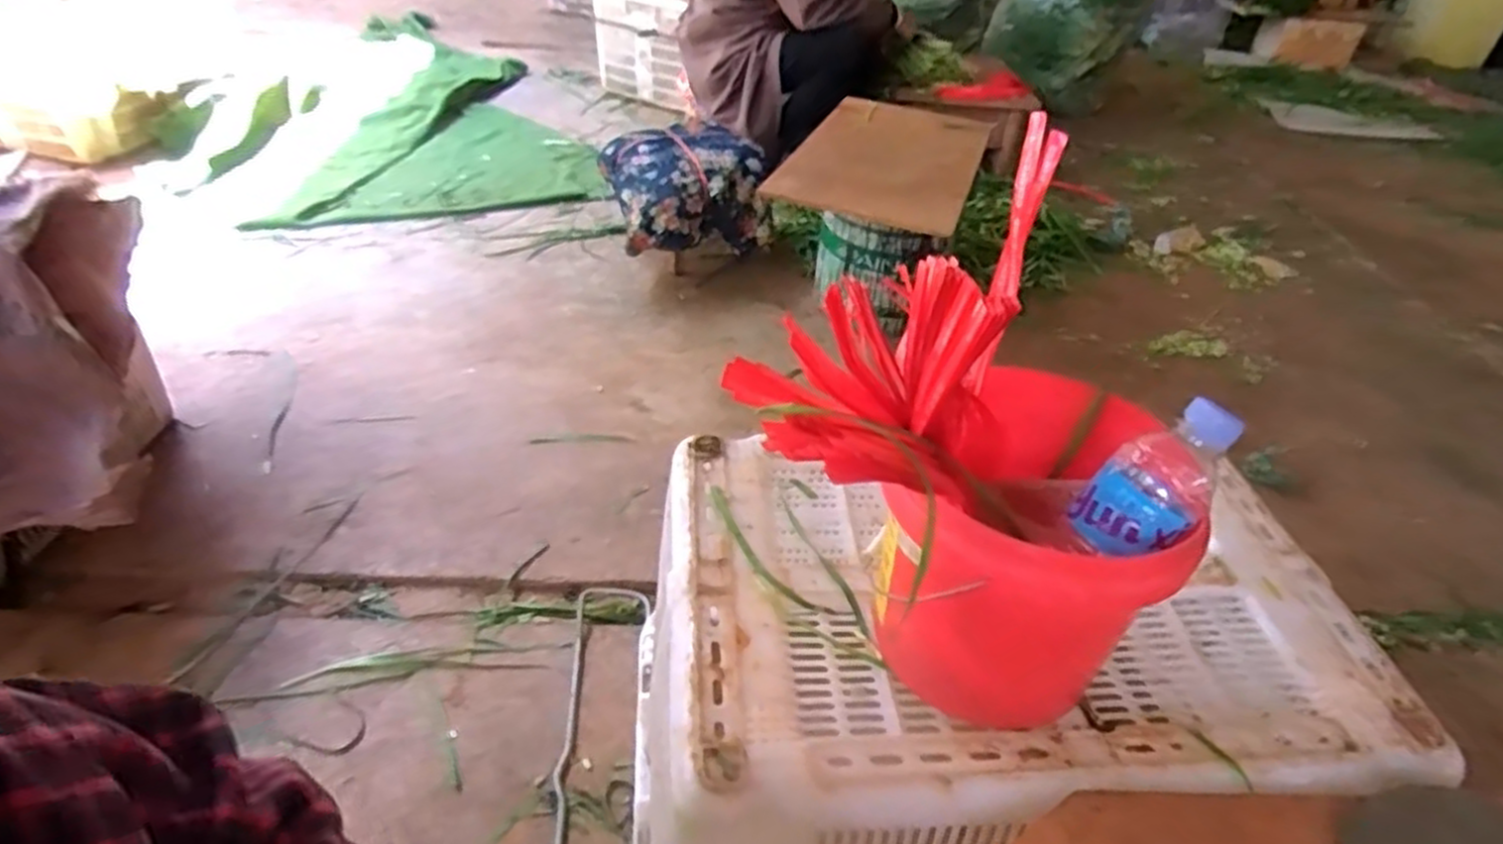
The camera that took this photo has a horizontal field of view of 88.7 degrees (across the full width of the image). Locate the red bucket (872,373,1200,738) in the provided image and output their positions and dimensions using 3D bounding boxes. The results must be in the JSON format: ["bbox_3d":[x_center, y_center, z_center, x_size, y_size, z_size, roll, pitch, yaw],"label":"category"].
[{"bbox_3d":[0.193,0.083,0.570,0.183,0.202,0.219,7,40,3],"label":"red bucket"}]

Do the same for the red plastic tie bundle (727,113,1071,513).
[{"bbox_3d":[0.107,-0.066,0.473,0.261,0.093,0.144,-45,55,-13],"label":"red plastic tie bundle"}]

